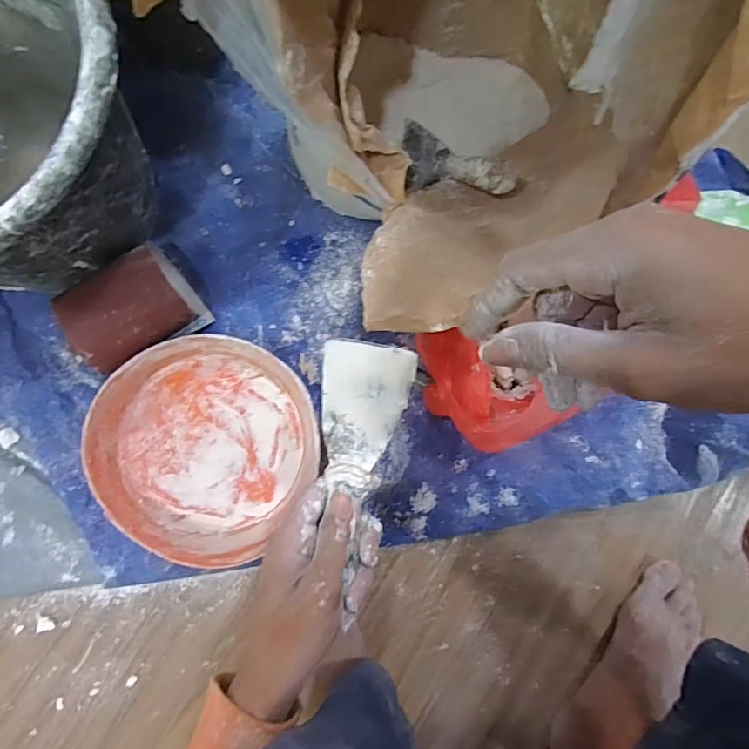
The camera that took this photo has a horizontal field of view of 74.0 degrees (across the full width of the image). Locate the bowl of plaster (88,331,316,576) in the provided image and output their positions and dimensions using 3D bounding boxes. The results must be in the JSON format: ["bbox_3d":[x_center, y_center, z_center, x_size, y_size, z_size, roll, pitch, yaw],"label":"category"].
[{"bbox_3d":[-0.162,0.066,0.488,0.202,0.065,0.196,1,84,-6],"label":"bowl of plaster"}]

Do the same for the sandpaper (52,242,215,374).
[{"bbox_3d":[-0.236,-0.060,0.477,0.115,0.068,0.090,-39,89,-9],"label":"sandpaper"}]

